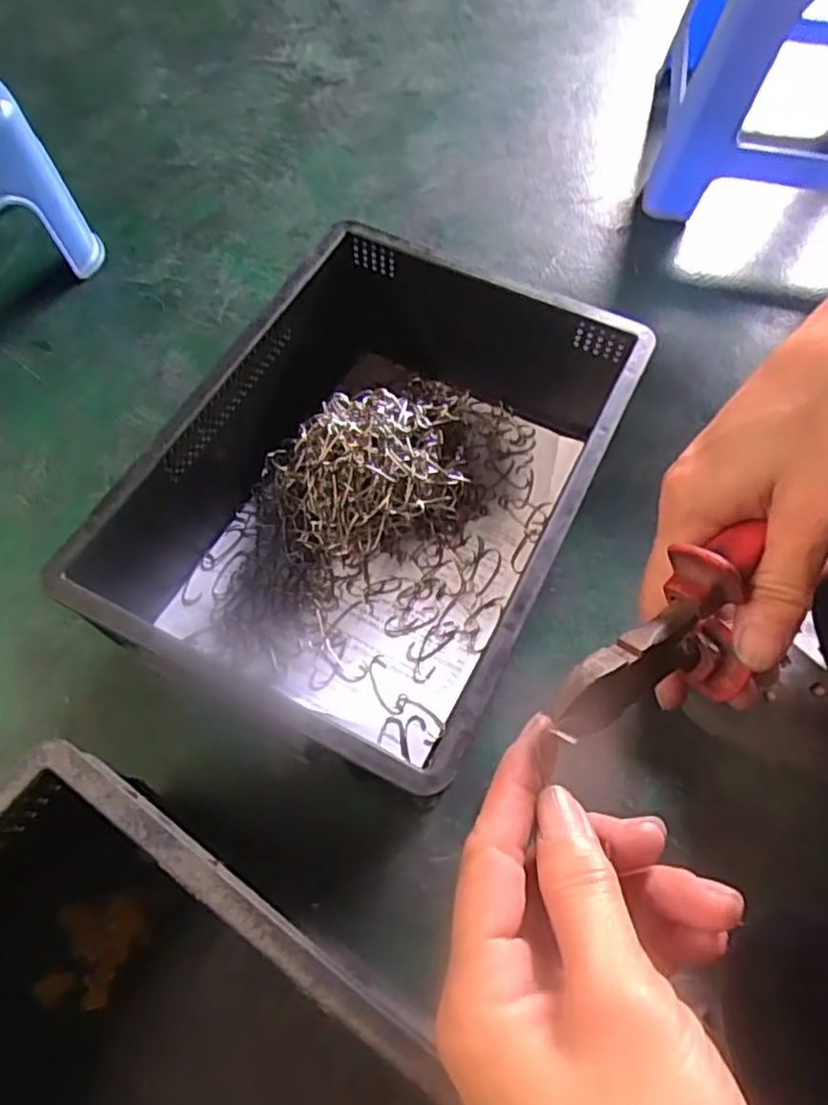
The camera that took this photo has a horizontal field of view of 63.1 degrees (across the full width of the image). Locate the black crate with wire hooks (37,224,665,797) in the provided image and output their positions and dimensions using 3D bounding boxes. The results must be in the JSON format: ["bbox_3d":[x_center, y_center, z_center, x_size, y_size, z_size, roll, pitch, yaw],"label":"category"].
[{"bbox_3d":[-0.031,-0.057,0.461,0.269,0.116,0.352,24,64,11],"label":"black crate with wire hooks"}]

